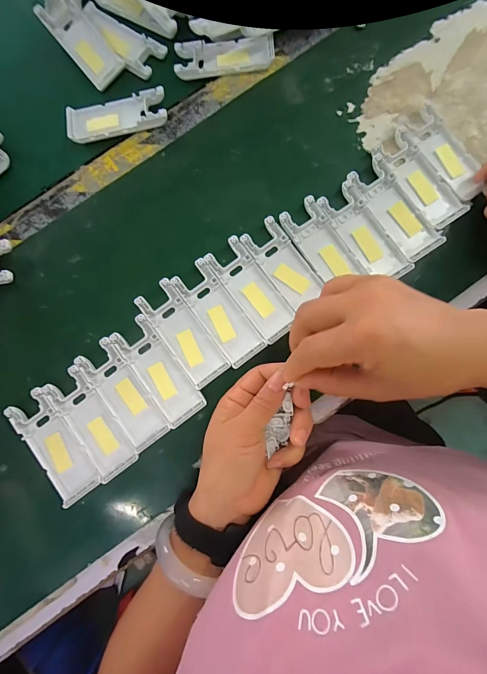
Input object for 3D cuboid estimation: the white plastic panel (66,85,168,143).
[{"bbox_3d":[-0.132,-0.231,0.332,0.103,0.009,0.041,-13,83,0],"label":"white plastic panel"}]

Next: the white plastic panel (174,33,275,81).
[{"bbox_3d":[-0.021,-0.299,0.336,0.103,0.009,0.041,-6,83,1],"label":"white plastic panel"}]

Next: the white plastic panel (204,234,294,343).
[{"bbox_3d":[0.009,-0.046,0.305,0.038,0.009,0.101,-36,84,-3],"label":"white plastic panel"}]

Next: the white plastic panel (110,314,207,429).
[{"bbox_3d":[-0.079,0.032,0.299,0.039,0.009,0.103,-36,84,-3],"label":"white plastic panel"}]

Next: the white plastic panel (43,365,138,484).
[{"bbox_3d":[-0.141,0.080,0.296,0.038,0.009,0.103,-37,84,-3],"label":"white plastic panel"}]

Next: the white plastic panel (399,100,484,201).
[{"bbox_3d":[0.199,-0.181,0.314,0.040,0.012,0.102,-35,84,-3],"label":"white plastic panel"}]

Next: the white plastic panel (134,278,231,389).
[{"bbox_3d":[-0.057,-0.003,0.302,0.039,0.009,0.103,-36,84,-3],"label":"white plastic panel"}]

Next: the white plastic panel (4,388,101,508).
[{"bbox_3d":[-0.175,0.101,0.296,0.039,0.014,0.103,-36,84,-3],"label":"white plastic panel"}]

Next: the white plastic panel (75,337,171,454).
[{"bbox_3d":[-0.113,0.054,0.298,0.040,0.010,0.102,-37,84,-3],"label":"white plastic panel"}]

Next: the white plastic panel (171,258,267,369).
[{"bbox_3d":[-0.023,-0.023,0.304,0.038,0.009,0.102,-36,84,-3],"label":"white plastic panel"}]

